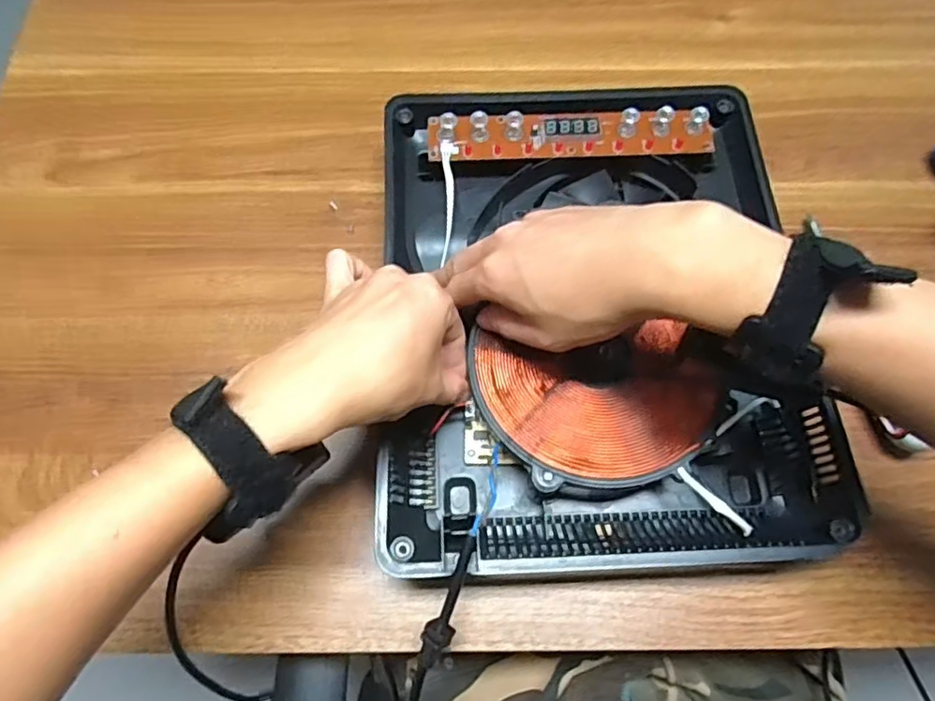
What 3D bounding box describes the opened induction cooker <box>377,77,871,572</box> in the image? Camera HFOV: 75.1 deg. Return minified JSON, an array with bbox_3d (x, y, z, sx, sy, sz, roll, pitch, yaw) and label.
[{"bbox_3d":[0.081,-0.037,0.413,0.268,0.054,0.351,-2,66,-2],"label":"opened induction cooker"}]

